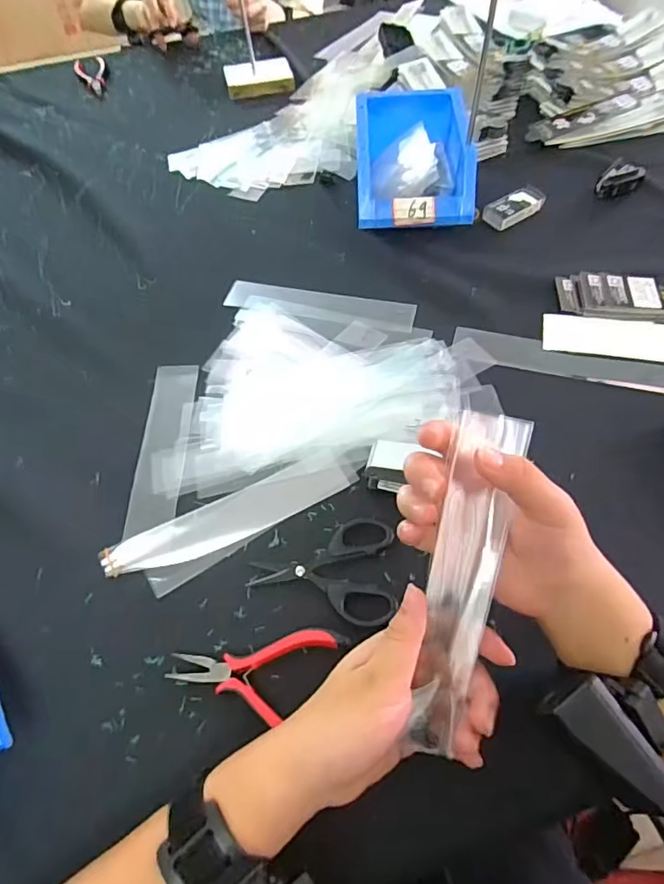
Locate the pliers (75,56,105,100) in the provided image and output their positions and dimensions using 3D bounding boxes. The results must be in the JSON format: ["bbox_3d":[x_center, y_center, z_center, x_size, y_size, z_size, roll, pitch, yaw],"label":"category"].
[{"bbox_3d":[-0.379,-0.579,0.821,0.044,0.015,0.106,-20,62,-10],"label":"pliers"}]

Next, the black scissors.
[{"bbox_3d":[-0.007,0.096,0.390,0.105,0.011,0.080,1,60,1],"label":"black scissors"}]

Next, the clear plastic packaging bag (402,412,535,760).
[{"bbox_3d":[0.077,0.085,0.304,0.038,0.013,0.202,9,94,6],"label":"clear plastic packaging bag"}]

